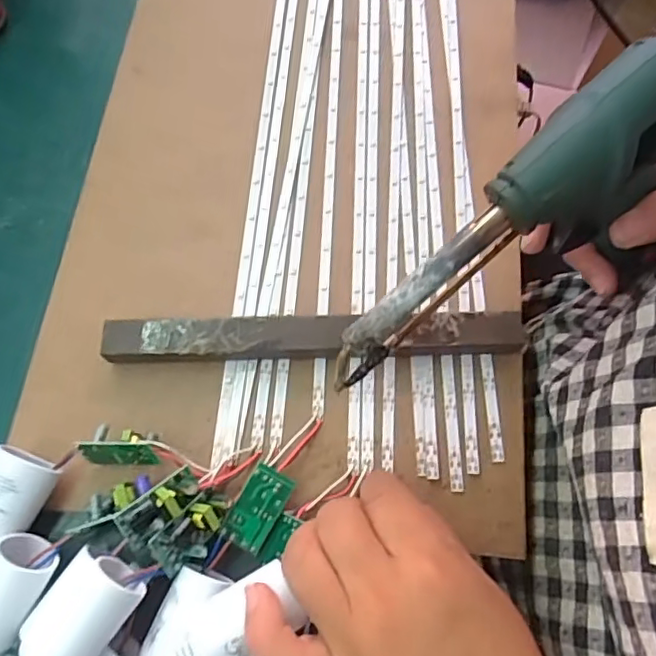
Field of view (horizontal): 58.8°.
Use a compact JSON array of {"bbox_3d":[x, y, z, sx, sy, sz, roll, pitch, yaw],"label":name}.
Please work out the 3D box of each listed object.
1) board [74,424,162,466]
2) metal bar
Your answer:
[{"bbox_3d":[-0.101,0.058,0.285,0.036,0.022,0.019,0,44,2],"label":"board"},{"bbox_3d":[-0.006,0.006,0.309,0.216,0.019,0.023,-1,68,-1],"label":"metal bar"}]

